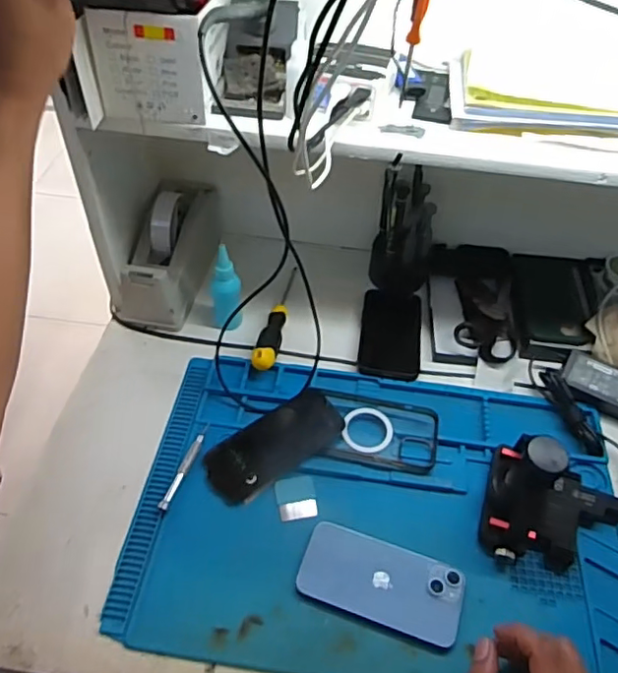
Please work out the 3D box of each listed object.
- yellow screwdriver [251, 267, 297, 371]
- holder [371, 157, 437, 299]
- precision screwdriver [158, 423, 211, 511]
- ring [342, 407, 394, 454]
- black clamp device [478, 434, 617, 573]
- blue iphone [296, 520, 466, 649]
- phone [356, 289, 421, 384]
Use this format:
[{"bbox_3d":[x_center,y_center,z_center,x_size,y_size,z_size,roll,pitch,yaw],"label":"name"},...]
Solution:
[{"bbox_3d":[-0.039,-0.033,0.730,0.027,0.032,0.192,9,49,4],"label":"yellow screwdriver"},{"bbox_3d":[0.127,-0.137,0.744,0.078,0.161,0.063,10,49,5],"label":"holder"},{"bbox_3d":[-0.129,0.135,0.599,0.011,0.005,0.104,16,50,10],"label":"precision screwdriver"},{"bbox_3d":[0.065,0.101,0.628,0.053,0.006,0.057,2,49,-2],"label":"ring"},{"bbox_3d":[0.255,0.154,0.530,0.157,0.105,0.112,18,50,12],"label":"black clamp device"},{"bbox_3d":[0.067,0.226,0.529,0.146,0.007,0.072,15,53,12],"label":"blue iphone"},{"bbox_3d":[0.104,-0.006,0.719,0.074,0.005,0.143,9,49,4],"label":"phone"}]

